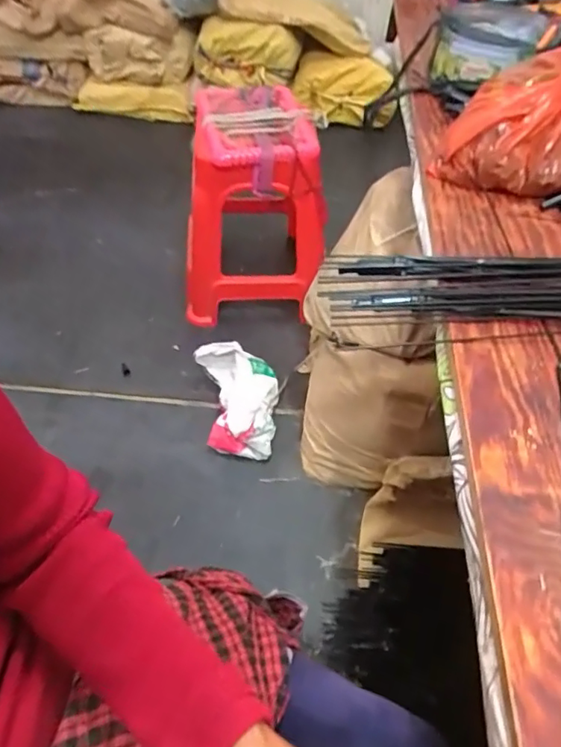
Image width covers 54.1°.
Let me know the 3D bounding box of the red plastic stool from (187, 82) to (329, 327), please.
[{"bbox_3d":[-0.082,-0.434,1.466,0.356,0.472,0.363,-2,51,-4],"label":"red plastic stool"}]

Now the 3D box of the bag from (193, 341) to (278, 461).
[{"bbox_3d":[-0.103,0.062,1.302,0.185,0.106,0.250,0,51,-2],"label":"bag"}]

